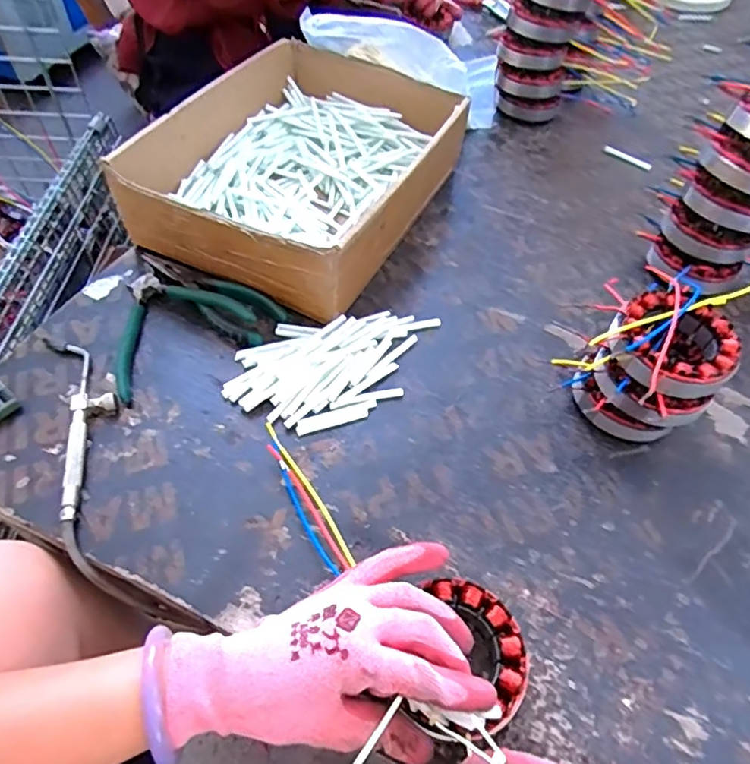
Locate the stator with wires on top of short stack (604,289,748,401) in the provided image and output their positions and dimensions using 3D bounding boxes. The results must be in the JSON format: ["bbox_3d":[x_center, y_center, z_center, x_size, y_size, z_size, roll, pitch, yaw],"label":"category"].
[{"bbox_3d":[0.221,-0.028,0.419,0.090,0.038,0.089,-3,53,-6],"label":"stator with wires on top of short stack"}]

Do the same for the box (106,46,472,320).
[{"bbox_3d":[-0.066,-0.227,0.592,0.245,0.096,0.337,26,56,15],"label":"box"}]

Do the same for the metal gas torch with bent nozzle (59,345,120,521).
[{"bbox_3d":[-0.221,0.031,0.434,0.037,0.014,0.158,-11,55,-12],"label":"metal gas torch with bent nozzle"}]

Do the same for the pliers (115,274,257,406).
[{"bbox_3d":[-0.185,-0.058,0.490,0.121,0.031,0.122,-27,59,-22],"label":"pliers"}]

